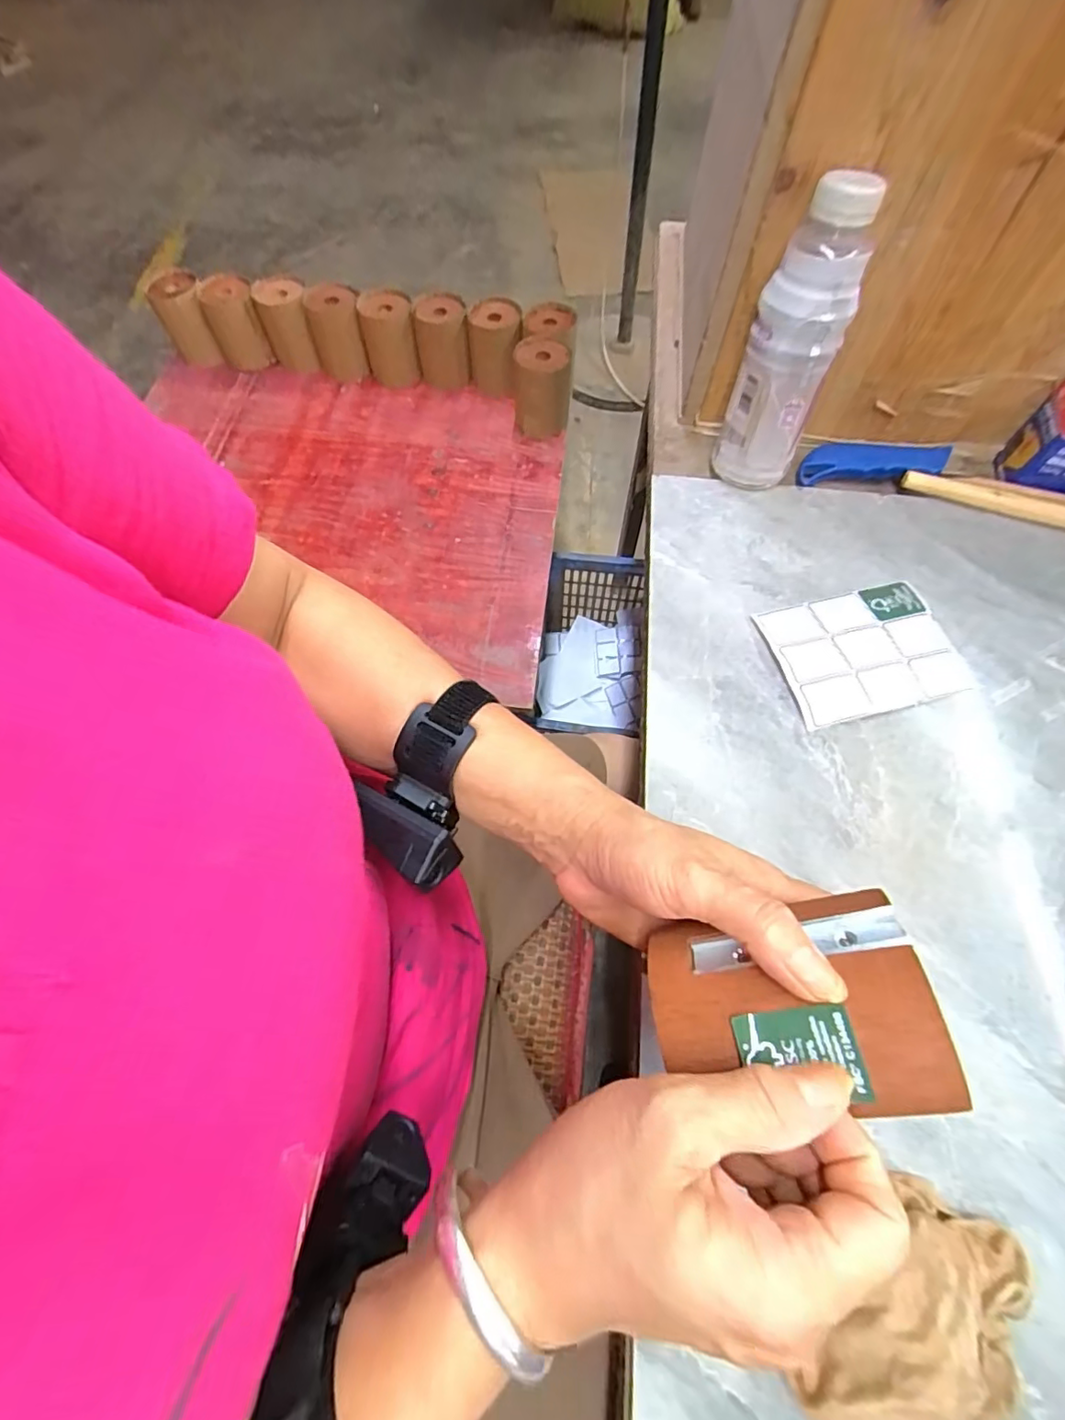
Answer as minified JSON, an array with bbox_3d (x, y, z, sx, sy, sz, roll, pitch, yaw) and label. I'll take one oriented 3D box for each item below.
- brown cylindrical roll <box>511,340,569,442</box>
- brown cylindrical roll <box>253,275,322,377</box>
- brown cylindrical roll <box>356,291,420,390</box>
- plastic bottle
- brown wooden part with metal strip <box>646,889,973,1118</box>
[{"bbox_3d":[0.015,-0.477,0.844,0.083,0.102,0.074,-2,64,-1],"label":"brown cylindrical roll"},{"bbox_3d":[-0.388,-0.605,0.891,0.074,0.113,0.074,0,64,0],"label":"brown cylindrical roll"},{"bbox_3d":[-0.225,-0.579,0.881,0.078,0.109,0.073,0,64,0],"label":"brown cylindrical roll"},{"bbox_3d":[0.192,-0.265,0.422,0.065,0.193,0.067,19,66,9],"label":"plastic bottle"},{"bbox_3d":[0.104,0.121,0.227,0.098,0.055,0.070,-17,52,18],"label":"brown wooden part with metal strip"}]

